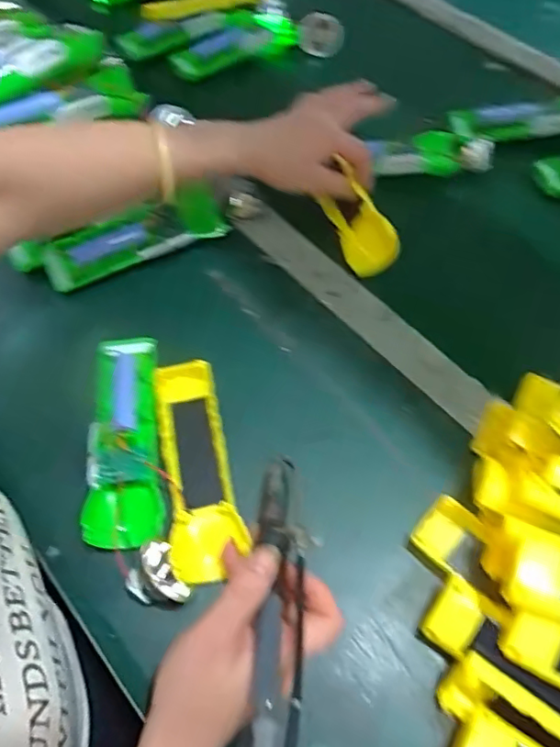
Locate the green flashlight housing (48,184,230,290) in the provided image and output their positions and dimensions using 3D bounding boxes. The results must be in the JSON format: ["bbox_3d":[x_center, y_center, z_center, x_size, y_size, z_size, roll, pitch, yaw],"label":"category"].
[{"bbox_3d":[-0.128,-0.122,0.508,0.164,0.034,0.043,-24,63,-15],"label":"green flashlight housing"}]

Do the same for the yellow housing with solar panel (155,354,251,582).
[{"bbox_3d":[-0.061,0.067,0.414,0.049,0.028,0.164,-8,58,-8],"label":"yellow housing with solar panel"}]

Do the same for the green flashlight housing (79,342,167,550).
[{"bbox_3d":[-0.113,0.046,0.419,0.053,0.040,0.165,-5,59,-4],"label":"green flashlight housing"}]

